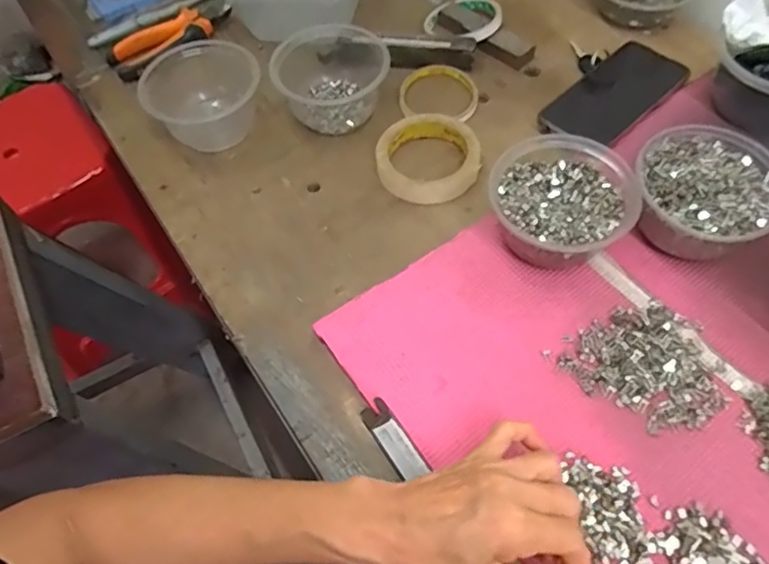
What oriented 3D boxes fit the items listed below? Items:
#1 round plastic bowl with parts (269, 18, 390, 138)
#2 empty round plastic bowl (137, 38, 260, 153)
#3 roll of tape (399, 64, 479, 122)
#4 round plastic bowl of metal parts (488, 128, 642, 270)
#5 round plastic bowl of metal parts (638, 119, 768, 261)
[{"bbox_3d":[-0.054,-0.216,0.611,0.118,0.058,0.116,-2,59,3],"label":"round plastic bowl with parts"},{"bbox_3d":[-0.182,-0.187,0.603,0.116,0.057,0.107,-2,59,3],"label":"empty round plastic bowl"},{"bbox_3d":[0.060,-0.204,0.633,0.081,0.017,0.075,-2,59,3],"label":"roll of tape"},{"bbox_3d":[0.147,-0.065,0.499,0.112,0.060,0.115,-2,59,3],"label":"round plastic bowl of metal parts"},{"bbox_3d":[0.265,-0.072,0.494,0.107,0.064,0.118,29,66,20],"label":"round plastic bowl of metal parts"}]

